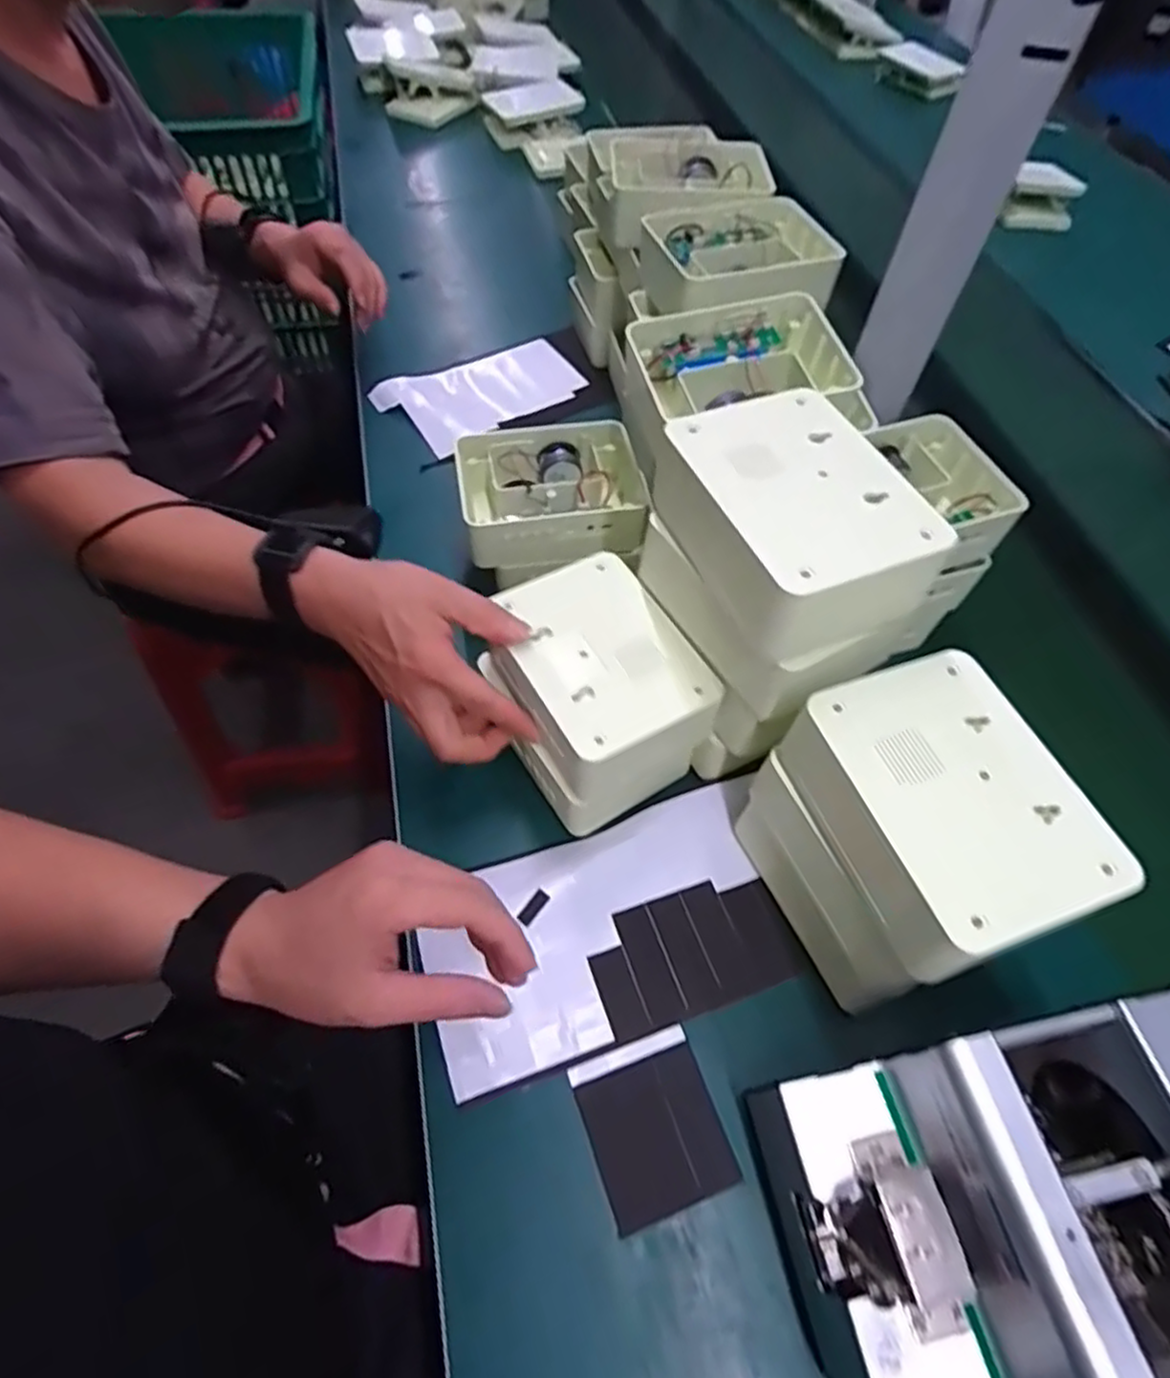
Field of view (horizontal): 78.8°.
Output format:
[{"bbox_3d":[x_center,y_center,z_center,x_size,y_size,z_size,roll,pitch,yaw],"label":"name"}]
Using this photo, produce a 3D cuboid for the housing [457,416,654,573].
[{"bbox_3d":[-0.022,-0.156,0.580,0.151,0.047,0.114,-9,57,-9],"label":"housing"}]

